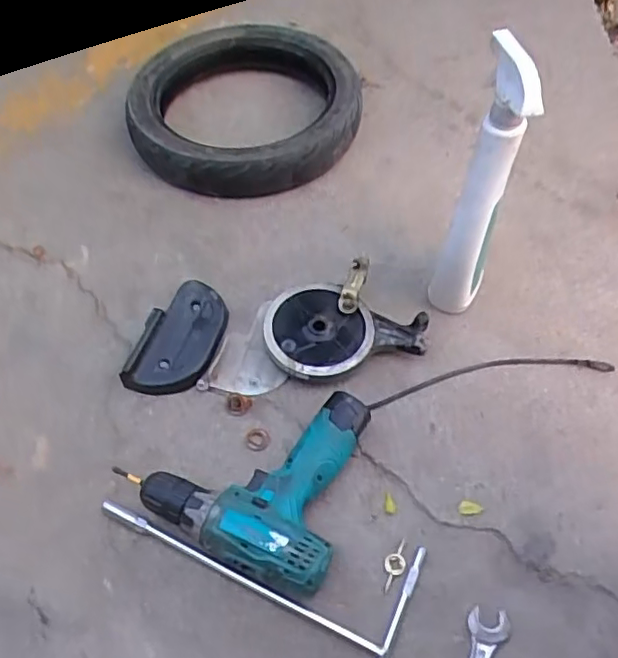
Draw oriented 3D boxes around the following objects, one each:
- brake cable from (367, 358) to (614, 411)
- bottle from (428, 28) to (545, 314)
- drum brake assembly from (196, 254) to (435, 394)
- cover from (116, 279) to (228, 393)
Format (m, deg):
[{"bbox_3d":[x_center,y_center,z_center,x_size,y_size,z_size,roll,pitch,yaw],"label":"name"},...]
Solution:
[{"bbox_3d":[0.201,0.053,0.675,0.281,0.005,0.038,-9,54,-5],"label":"brake cable"},{"bbox_3d":[0.179,-0.136,0.625,0.059,0.298,0.078,11,55,12],"label":"bottle"},{"bbox_3d":[-0.002,0.004,0.686,0.256,0.045,0.131,-17,54,-8],"label":"drum brake assembly"},{"bbox_3d":[-0.144,0.011,0.689,0.092,0.032,0.147,14,56,14],"label":"cover"}]

